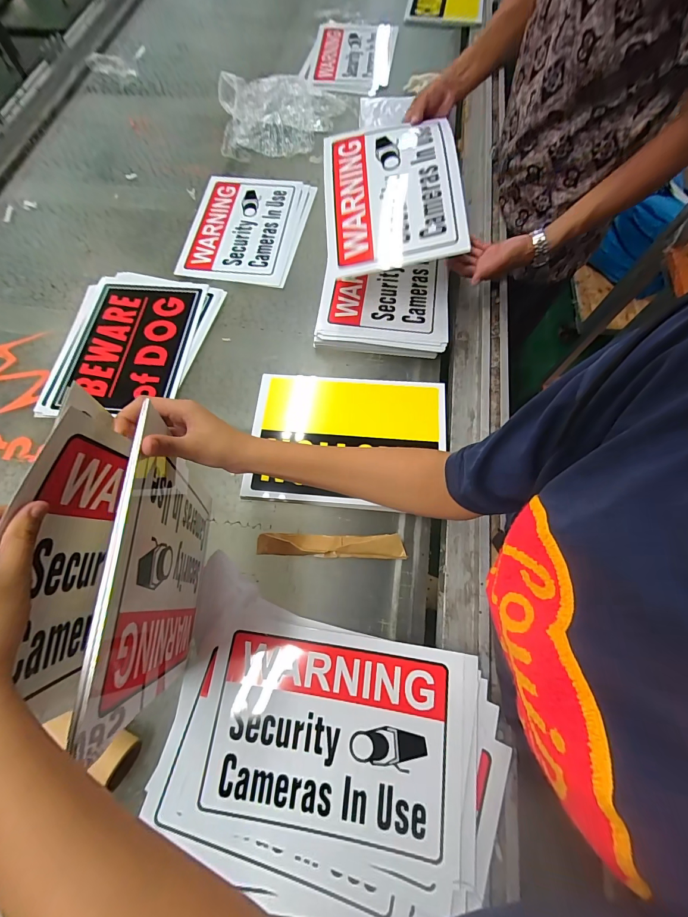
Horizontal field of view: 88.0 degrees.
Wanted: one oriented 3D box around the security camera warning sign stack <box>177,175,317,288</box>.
[{"bbox_3d":[-0.238,-0.581,0.881,0.279,0.012,0.363,9,69,5],"label":"security camera warning sign stack"}]

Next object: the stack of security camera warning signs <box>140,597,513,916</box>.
[{"bbox_3d":[-0.017,0.392,0.479,0.417,0.020,0.317,16,74,12],"label":"stack of security camera warning signs"}]

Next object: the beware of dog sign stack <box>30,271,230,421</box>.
[{"bbox_3d":[-0.456,-0.247,0.756,0.320,0.016,0.353,8,69,5],"label":"beware of dog sign stack"}]

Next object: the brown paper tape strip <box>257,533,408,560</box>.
[{"bbox_3d":[-0.022,0.143,0.589,0.241,0.027,0.037,1,68,2],"label":"brown paper tape strip"}]

